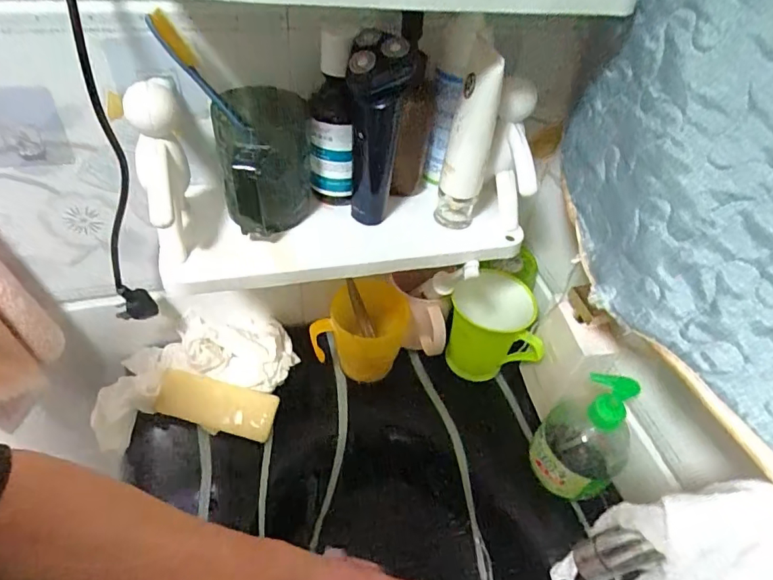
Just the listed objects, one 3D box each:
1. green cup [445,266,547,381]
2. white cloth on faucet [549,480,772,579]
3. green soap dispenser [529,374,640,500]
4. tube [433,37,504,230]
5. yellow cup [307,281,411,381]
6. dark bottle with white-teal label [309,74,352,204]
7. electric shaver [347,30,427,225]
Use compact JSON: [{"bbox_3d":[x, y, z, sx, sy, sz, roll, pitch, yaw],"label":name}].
[{"bbox_3d":[0.131,0.047,0.623,0.111,0.109,0.086,12,46,5],"label":"green cup"},{"bbox_3d":[0.172,0.166,0.306,0.101,0.120,0.067,-5,47,-11],"label":"white cloth on faucet"},{"bbox_3d":[0.196,0.143,0.493,0.069,0.146,0.083,-23,53,-25],"label":"green soap dispenser"},{"bbox_3d":[0.072,-0.125,0.437,0.039,0.159,0.043,14,47,7],"label":"tube"},{"bbox_3d":[-0.031,0.056,0.614,0.111,0.124,0.075,8,46,1],"label":"yellow cup"},{"bbox_3d":[-0.048,-0.128,0.435,0.036,0.110,0.028,4,46,-3],"label":"dark bottle with white-teal label"},{"bbox_3d":[-0.005,-0.134,0.429,0.055,0.158,0.047,14,47,7],"label":"electric shaver"}]

